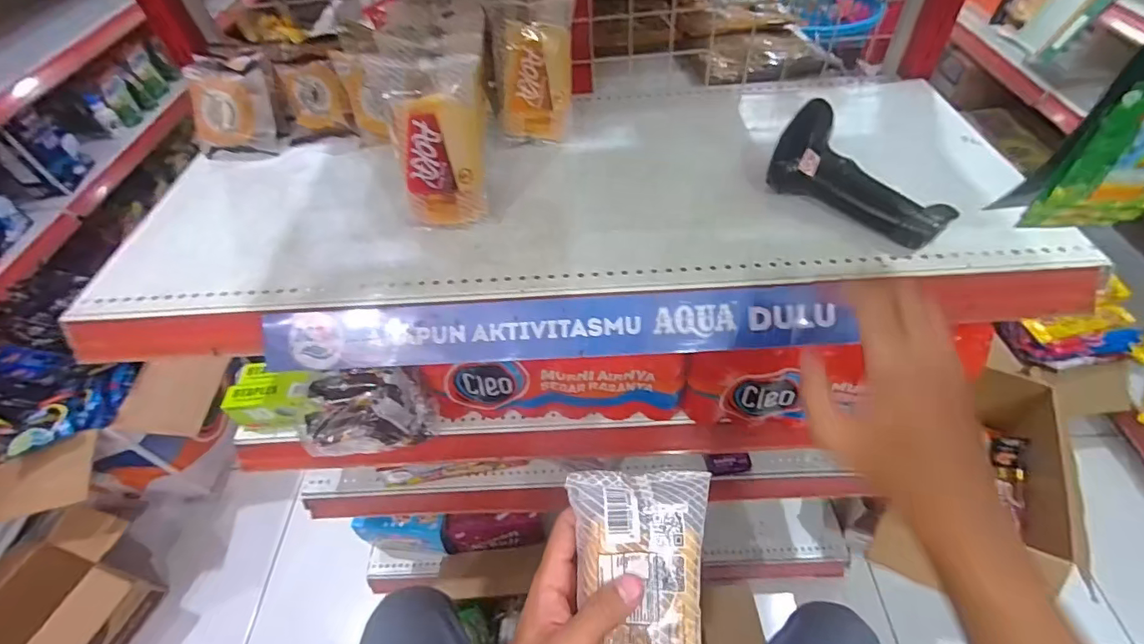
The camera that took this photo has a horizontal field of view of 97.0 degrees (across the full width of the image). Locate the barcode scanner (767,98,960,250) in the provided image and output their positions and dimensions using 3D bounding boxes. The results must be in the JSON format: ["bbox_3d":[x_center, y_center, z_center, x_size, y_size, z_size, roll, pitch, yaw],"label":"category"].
[{"bbox_3d":[0.257,-0.130,0.453,0.156,0.061,0.076,35,61,28],"label":"barcode scanner"}]

